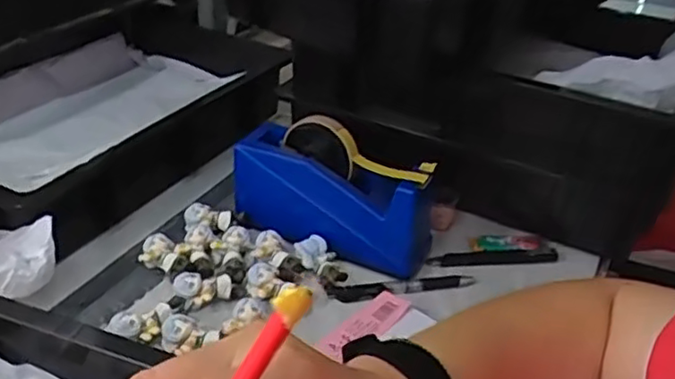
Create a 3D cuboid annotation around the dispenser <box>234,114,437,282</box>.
[{"bbox_3d":[-0.001,-0.008,0.645,0.211,0.114,0.076,17,35,20],"label":"dispenser"}]

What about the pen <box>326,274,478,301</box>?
[{"bbox_3d":[0.060,0.092,0.604,0.137,0.016,0.017,1,33,-5],"label":"pen"}]

